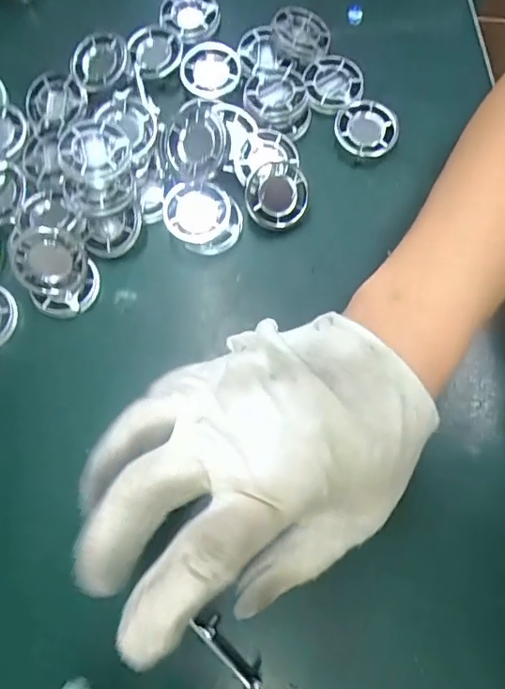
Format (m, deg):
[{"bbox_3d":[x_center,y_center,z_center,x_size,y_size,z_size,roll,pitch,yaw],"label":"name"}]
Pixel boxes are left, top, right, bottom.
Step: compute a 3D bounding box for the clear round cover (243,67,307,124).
[{"bbox_3d":[0.014,-0.153,0.332,0.037,0.011,0.035,0,75,2],"label":"clear round cover"}]

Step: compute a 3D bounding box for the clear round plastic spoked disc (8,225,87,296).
[{"bbox_3d":[-0.111,-0.047,0.297,0.037,0.015,0.038,-3,116,-6],"label":"clear round plastic spoked disc"}]

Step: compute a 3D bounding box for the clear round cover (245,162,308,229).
[{"bbox_3d":[0.014,-0.087,0.315,0.036,0.014,0.037,0,76,0],"label":"clear round cover"}]

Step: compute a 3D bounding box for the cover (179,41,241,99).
[{"bbox_3d":[-0.027,-0.176,0.342,0.038,0.008,0.034,-5,75,1],"label":"cover"}]

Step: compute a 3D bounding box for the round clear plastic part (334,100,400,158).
[{"bbox_3d":[0.071,-0.133,0.332,0.038,0.009,0.036,0,75,2],"label":"round clear plastic part"}]

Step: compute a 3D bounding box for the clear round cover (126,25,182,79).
[{"bbox_3d":[-0.063,-0.190,0.345,0.034,0.009,0.035,0,75,2],"label":"clear round cover"}]

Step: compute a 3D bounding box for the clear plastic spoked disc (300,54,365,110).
[{"bbox_3d":[0.051,-0.167,0.341,0.038,0.008,0.038,0,75,2],"label":"clear plastic spoked disc"}]

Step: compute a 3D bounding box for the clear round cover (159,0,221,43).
[{"bbox_3d":[-0.042,-0.220,0.359,0.039,0.012,0.034,-11,77,-3],"label":"clear round cover"}]

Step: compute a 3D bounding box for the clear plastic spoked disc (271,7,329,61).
[{"bbox_3d":[0.031,-0.200,0.344,0.036,0.008,0.036,0,75,2],"label":"clear plastic spoked disc"}]

